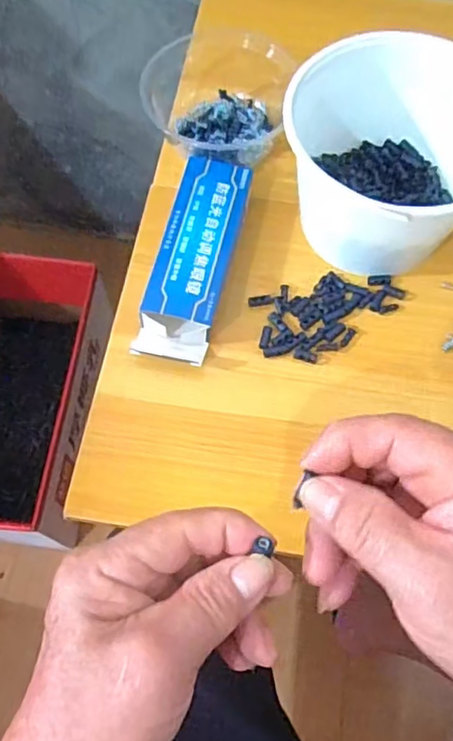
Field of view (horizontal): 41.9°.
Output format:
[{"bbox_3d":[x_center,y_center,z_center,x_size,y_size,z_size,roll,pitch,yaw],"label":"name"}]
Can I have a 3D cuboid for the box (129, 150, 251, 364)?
[{"bbox_3d":[-0.024,-0.092,0.480,0.058,0.033,0.179,13,68,4],"label":"box"}]

